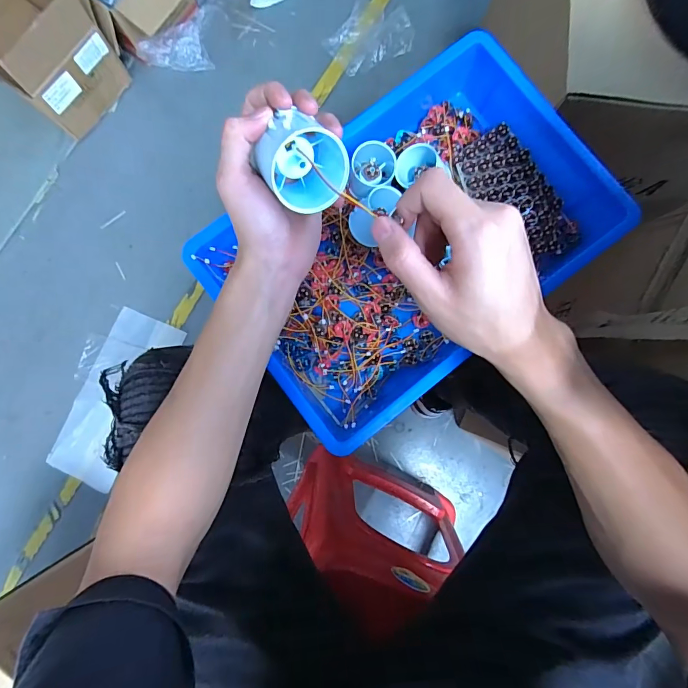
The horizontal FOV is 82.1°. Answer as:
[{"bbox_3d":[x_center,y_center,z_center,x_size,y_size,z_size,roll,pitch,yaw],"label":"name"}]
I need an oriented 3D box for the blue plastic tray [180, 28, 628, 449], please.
[{"bbox_3d":[0.078,-0.119,0.469,0.434,0.100,0.294,-37,86,-3],"label":"blue plastic tray"}]

